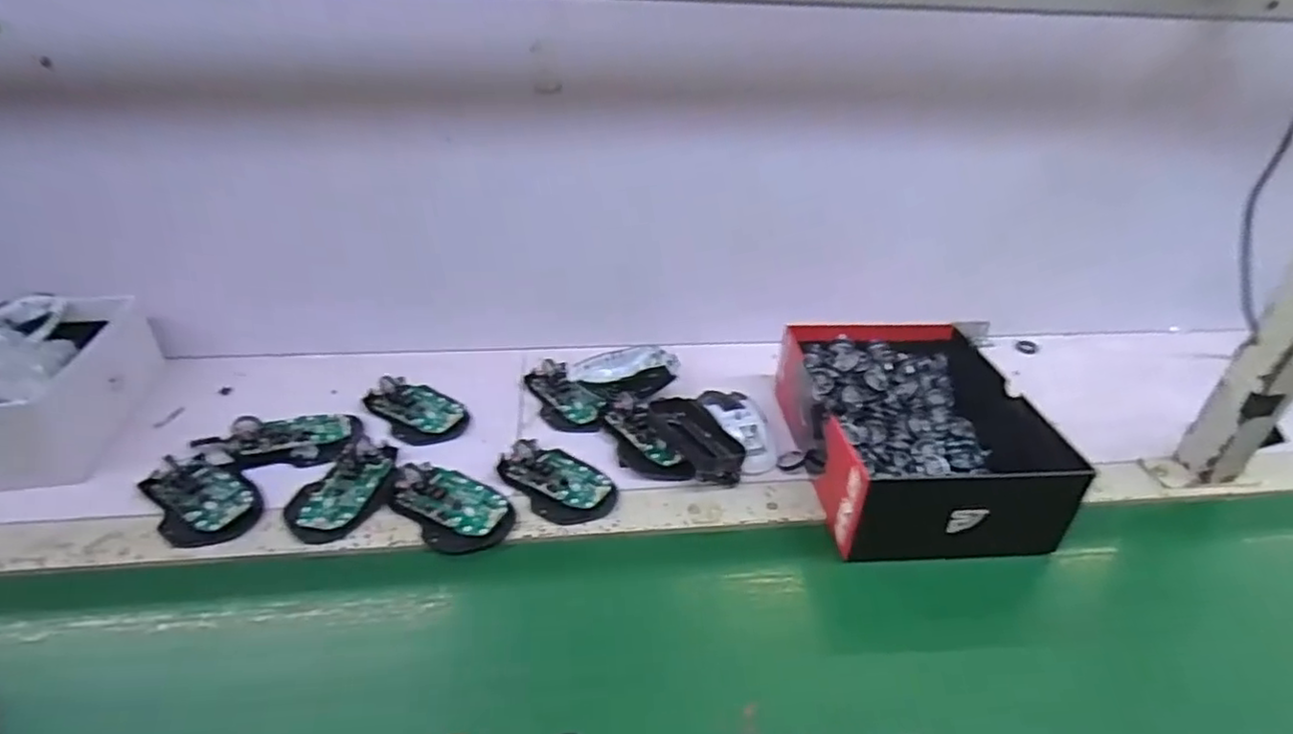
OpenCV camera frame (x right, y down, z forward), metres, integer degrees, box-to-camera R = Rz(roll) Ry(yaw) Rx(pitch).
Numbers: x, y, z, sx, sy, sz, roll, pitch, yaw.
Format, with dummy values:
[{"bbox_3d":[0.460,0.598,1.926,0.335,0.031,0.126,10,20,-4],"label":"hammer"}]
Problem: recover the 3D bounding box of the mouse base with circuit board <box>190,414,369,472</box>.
[{"bbox_3d":[-0.344,0.061,0.613,0.139,0.030,0.065,-4,35,-12],"label":"mouse base with circuit board"}]

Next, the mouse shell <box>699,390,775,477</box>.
[{"bbox_3d":[0.091,0.056,0.643,0.053,0.026,0.105,-13,51,-23],"label":"mouse shell"}]

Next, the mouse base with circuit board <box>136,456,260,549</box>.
[{"bbox_3d":[-0.373,0.111,0.551,0.071,0.016,0.108,-24,43,-35],"label":"mouse base with circuit board"}]

